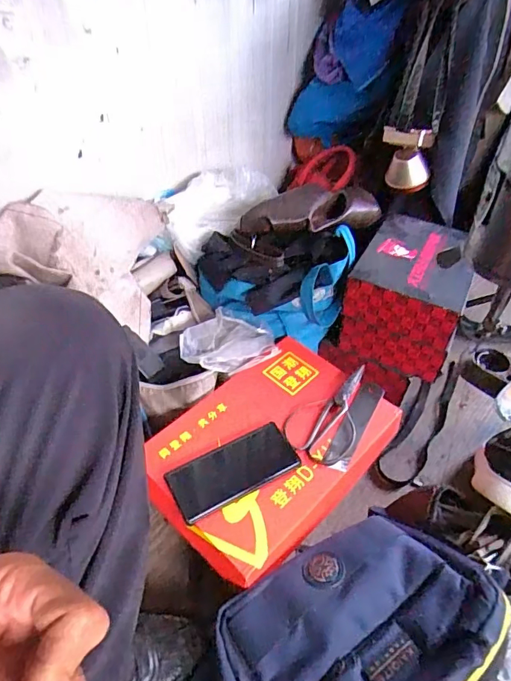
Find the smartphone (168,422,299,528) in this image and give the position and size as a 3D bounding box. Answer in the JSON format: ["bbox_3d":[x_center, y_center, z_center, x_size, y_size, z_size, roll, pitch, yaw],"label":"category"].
[{"bbox_3d":[-0.027,0.163,0.589,0.159,0.005,0.073,-21,51,-21],"label":"smartphone"}]

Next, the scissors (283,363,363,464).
[{"bbox_3d":[0.117,0.098,0.651,0.089,0.005,0.168,32,58,30],"label":"scissors"}]

